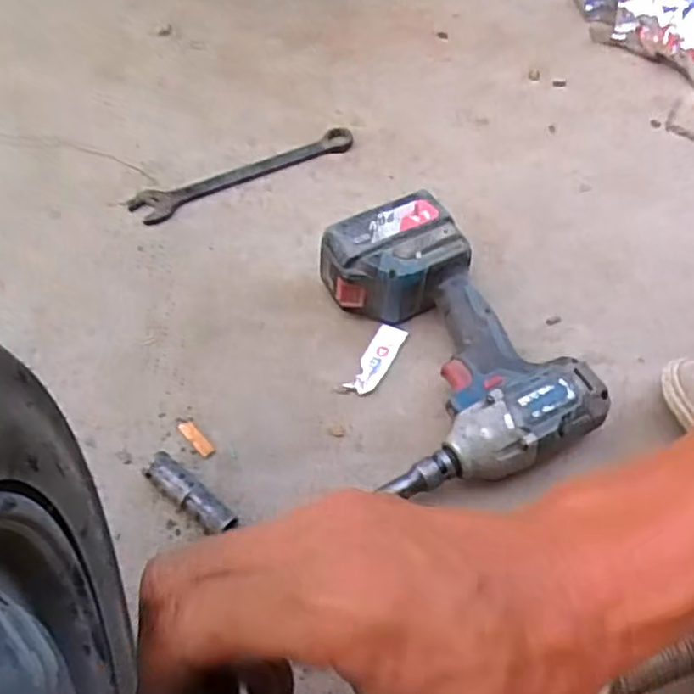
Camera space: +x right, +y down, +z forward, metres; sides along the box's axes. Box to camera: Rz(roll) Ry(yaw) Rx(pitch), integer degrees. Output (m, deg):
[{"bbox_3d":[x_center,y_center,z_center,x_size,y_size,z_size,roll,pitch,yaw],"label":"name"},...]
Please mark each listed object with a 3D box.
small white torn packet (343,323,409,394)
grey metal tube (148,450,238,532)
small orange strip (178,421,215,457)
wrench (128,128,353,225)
[{"bbox_3d":[0.026,0.010,0.558,0.025,0.004,0.073,24,57,13],"label":"small white torn packet"},{"bbox_3d":[-0.114,0.109,0.474,0.076,0.022,0.020,37,61,20],"label":"grey metal tube"},{"bbox_3d":[-0.118,0.071,0.511,0.011,0.005,0.037,-36,64,-24],"label":"small orange strip"},{"bbox_3d":[-0.102,-0.182,0.682,0.245,0.009,0.037,-26,61,-20],"label":"wrench"}]

